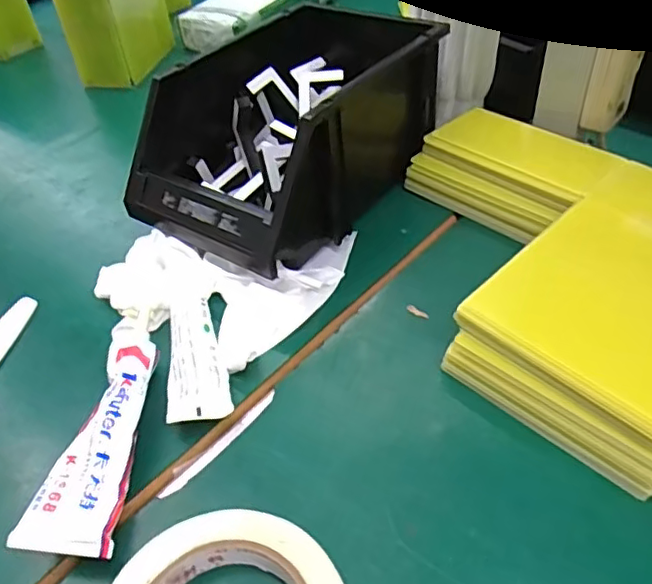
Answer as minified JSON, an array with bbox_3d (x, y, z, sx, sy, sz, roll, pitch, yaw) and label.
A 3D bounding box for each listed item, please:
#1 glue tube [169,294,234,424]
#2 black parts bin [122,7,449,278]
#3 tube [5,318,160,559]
[{"bbox_3d":[-0.086,0.040,0.400,0.036,0.014,0.107,-9,44,-6],"label":"glue tube"},{"bbox_3d":[-0.018,-0.142,0.511,0.150,0.113,0.277,28,52,29],"label":"black parts bin"},{"bbox_3d":[-0.129,0.074,0.356,0.047,0.029,0.166,-3,44,1],"label":"tube"}]

